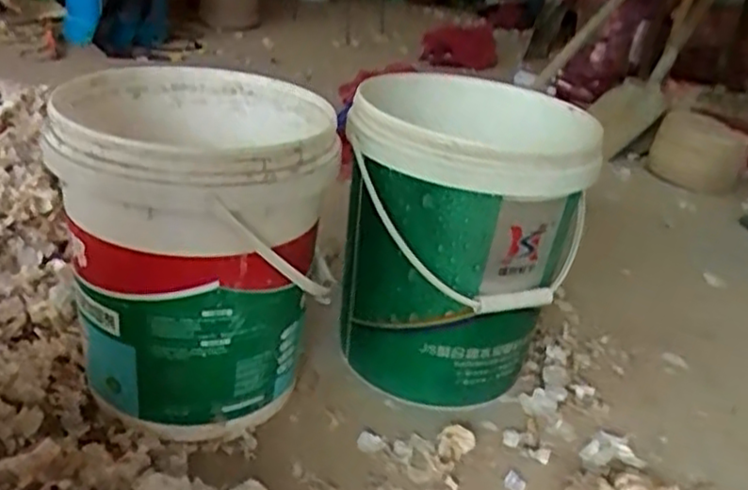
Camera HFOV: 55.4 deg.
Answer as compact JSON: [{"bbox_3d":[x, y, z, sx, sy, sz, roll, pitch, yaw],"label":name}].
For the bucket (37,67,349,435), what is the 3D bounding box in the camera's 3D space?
[{"bbox_3d":[-0.200,0.009,0.829,0.280,0.344,0.297,2,25,-11],"label":"bucket"}]

